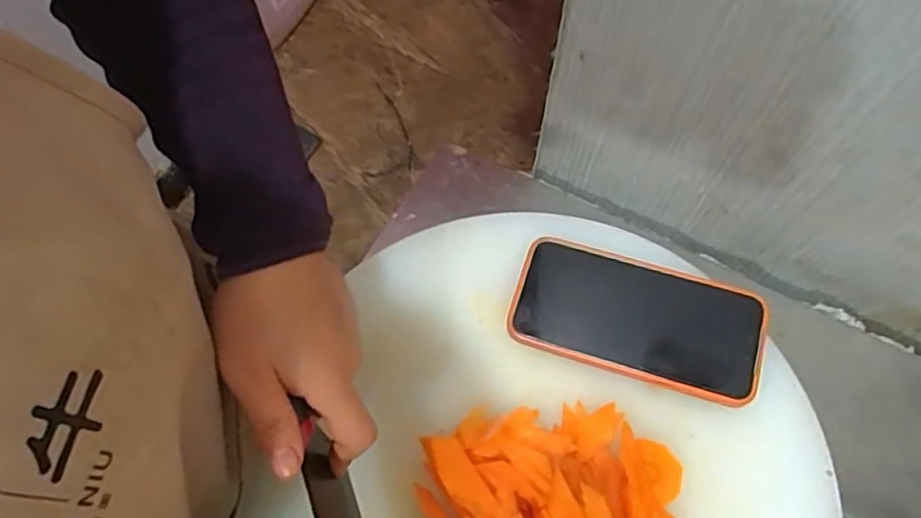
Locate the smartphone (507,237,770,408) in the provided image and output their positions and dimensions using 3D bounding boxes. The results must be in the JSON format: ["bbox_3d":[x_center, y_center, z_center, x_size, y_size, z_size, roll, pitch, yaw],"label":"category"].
[{"bbox_3d":[0.119,0.040,0.441,0.162,0.012,0.080,17,67,8],"label":"smartphone"}]

